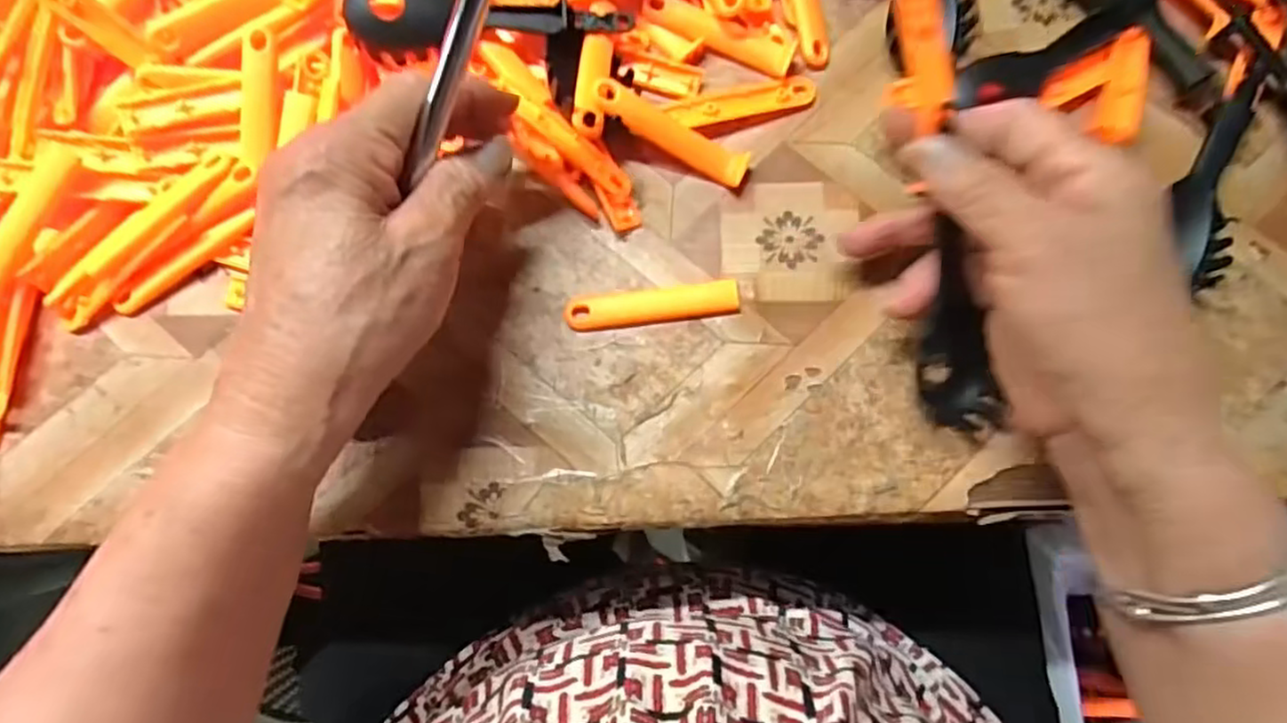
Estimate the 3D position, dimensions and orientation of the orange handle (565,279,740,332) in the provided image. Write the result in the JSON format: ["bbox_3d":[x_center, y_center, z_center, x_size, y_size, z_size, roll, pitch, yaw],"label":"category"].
[{"bbox_3d":[0.004,-0.025,0.306,0.075,0.006,0.016,-7,78,0],"label":"orange handle"}]

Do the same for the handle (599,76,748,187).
[{"bbox_3d":[0.013,-0.101,0.309,0.072,0.007,0.016,29,80,-7],"label":"handle"}]

